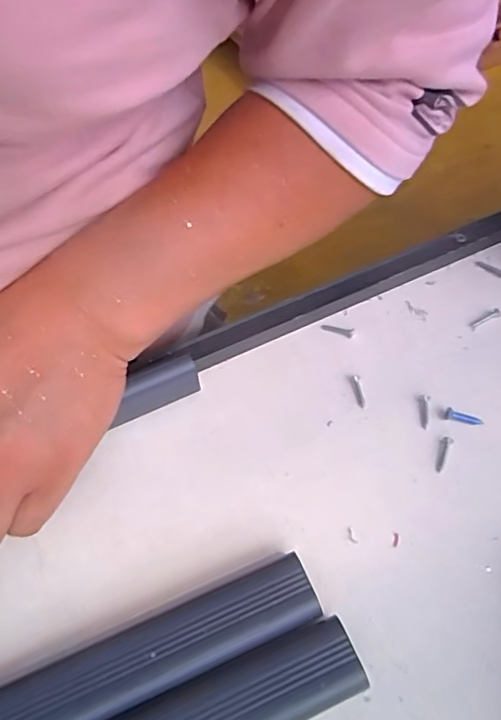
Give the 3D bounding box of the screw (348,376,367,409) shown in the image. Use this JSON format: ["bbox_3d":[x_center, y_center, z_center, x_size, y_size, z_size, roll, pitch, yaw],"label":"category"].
[{"bbox_3d":[0.059,0.017,0.308,0.006,0.004,0.021,-8,53,-1],"label":"screw"}]

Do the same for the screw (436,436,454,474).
[{"bbox_3d":[0.097,0.047,0.283,0.005,0.004,0.020,19,57,17],"label":"screw"}]

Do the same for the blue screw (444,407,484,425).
[{"bbox_3d":[0.112,0.030,0.294,0.019,0.004,0.006,14,55,14],"label":"blue screw"}]

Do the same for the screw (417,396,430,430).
[{"bbox_3d":[0.092,0.027,0.298,0.006,0.004,0.019,4,54,8],"label":"screw"}]

